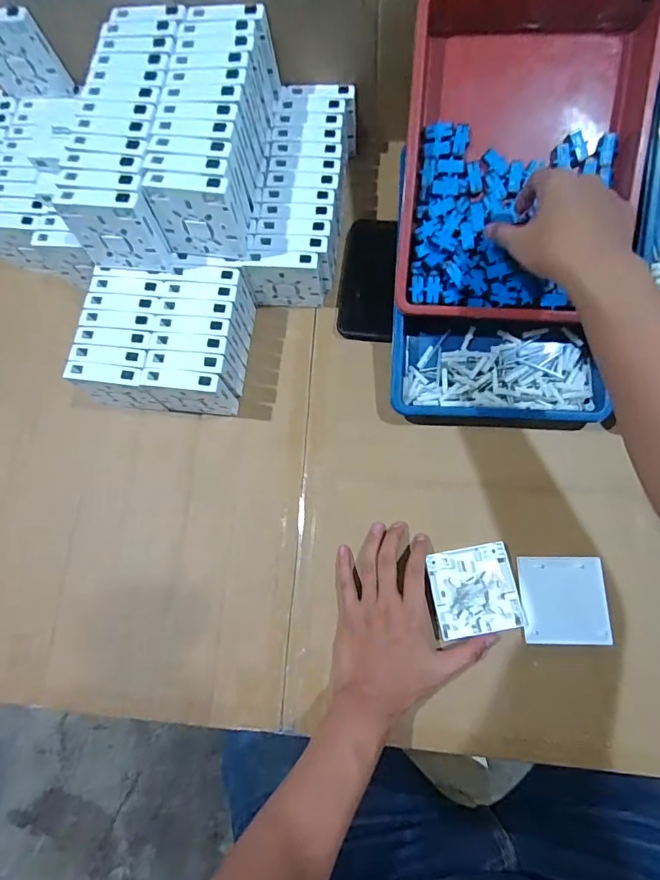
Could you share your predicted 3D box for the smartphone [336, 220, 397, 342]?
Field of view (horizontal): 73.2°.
[{"bbox_3d":[0.048,-0.201,0.563,0.070,0.016,0.151,4,76,5],"label":"smartphone"}]

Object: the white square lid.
[{"bbox_3d":[0.246,0.168,0.468,0.086,0.015,0.084,-1,76,4],"label":"white square lid"}]

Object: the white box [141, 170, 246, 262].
[{"bbox_3d":[-0.137,-0.234,0.468,0.085,0.088,0.023,8,66,4],"label":"white box"}]

